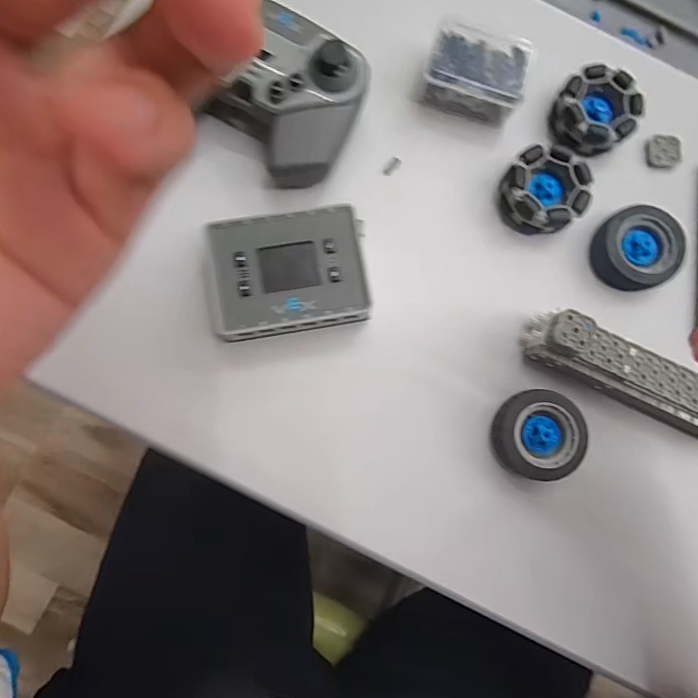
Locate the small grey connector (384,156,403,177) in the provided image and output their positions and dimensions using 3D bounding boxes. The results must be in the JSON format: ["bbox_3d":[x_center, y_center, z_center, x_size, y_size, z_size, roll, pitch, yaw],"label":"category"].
[{"bbox_3d":[0.032,-0.137,0.330,0.008,0.004,0.016,42,94,2],"label":"small grey connector"}]

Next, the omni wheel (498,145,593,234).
[{"bbox_3d":[0.144,-0.116,0.324,0.058,0.024,0.057,0,82,-4],"label":"omni wheel"}]

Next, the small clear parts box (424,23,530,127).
[{"bbox_3d":[0.094,-0.203,0.329,0.070,0.034,0.055,15,82,-1],"label":"small clear parts box"}]

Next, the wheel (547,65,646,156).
[{"bbox_3d":[0.186,-0.179,0.336,0.063,0.027,0.057,-44,87,-8],"label":"wheel"}]

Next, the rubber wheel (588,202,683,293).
[{"bbox_3d":[0.211,-0.075,0.324,0.058,0.018,0.062,0,82,-4],"label":"rubber wheel"}]

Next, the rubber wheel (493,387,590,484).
[{"bbox_3d":[0.131,0.059,0.304,0.056,0.019,0.058,0,82,-4],"label":"rubber wheel"}]

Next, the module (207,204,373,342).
[{"bbox_3d":[-0.040,-0.049,0.298,0.101,0.032,0.076,-9,83,-5],"label":"module"}]

